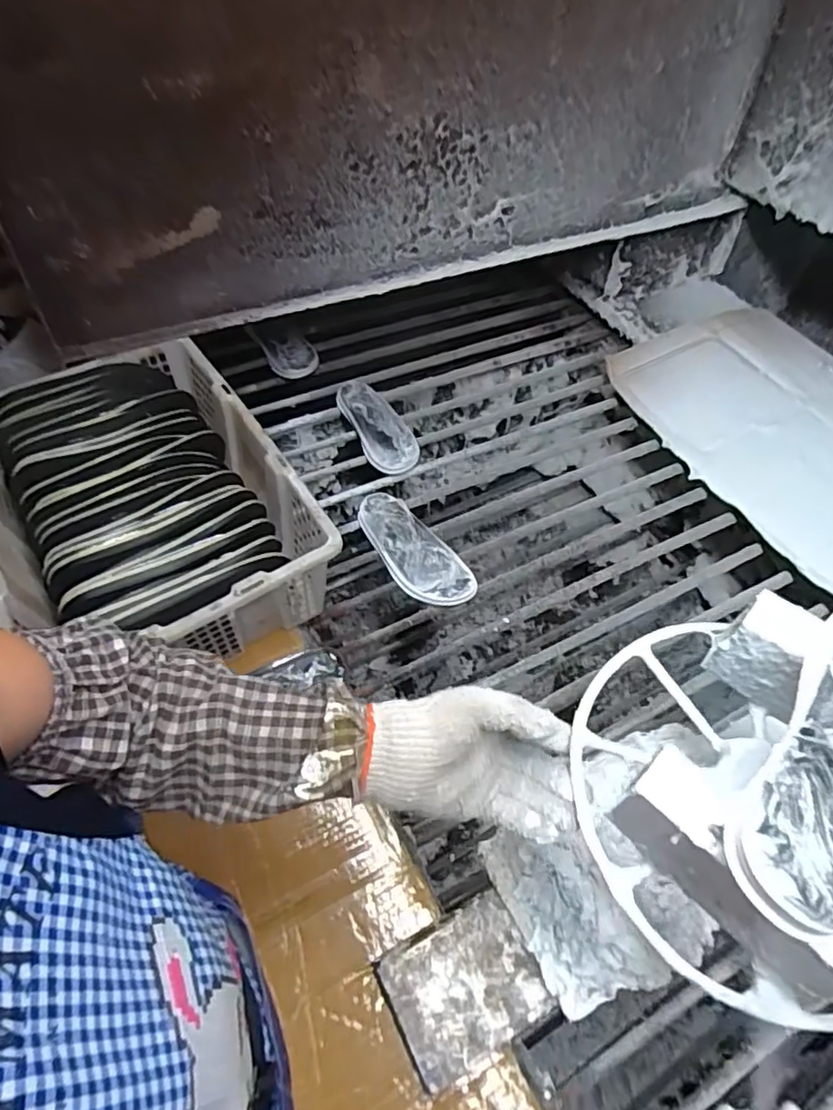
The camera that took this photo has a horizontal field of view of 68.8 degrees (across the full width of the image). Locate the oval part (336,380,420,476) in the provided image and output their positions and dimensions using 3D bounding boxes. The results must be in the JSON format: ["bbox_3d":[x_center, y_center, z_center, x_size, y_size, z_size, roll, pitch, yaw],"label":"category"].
[{"bbox_3d":[-0.072,-0.238,1.114,0.096,0.038,0.252,-18,55,-16],"label":"oval part"}]

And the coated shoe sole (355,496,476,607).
[{"bbox_3d":[-0.010,-0.007,0.927,0.093,0.024,0.233,-29,59,-23],"label":"coated shoe sole"}]

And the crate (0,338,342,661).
[{"bbox_3d":[-0.358,-0.060,0.790,0.344,0.159,0.473,-26,58,-21],"label":"crate"}]

